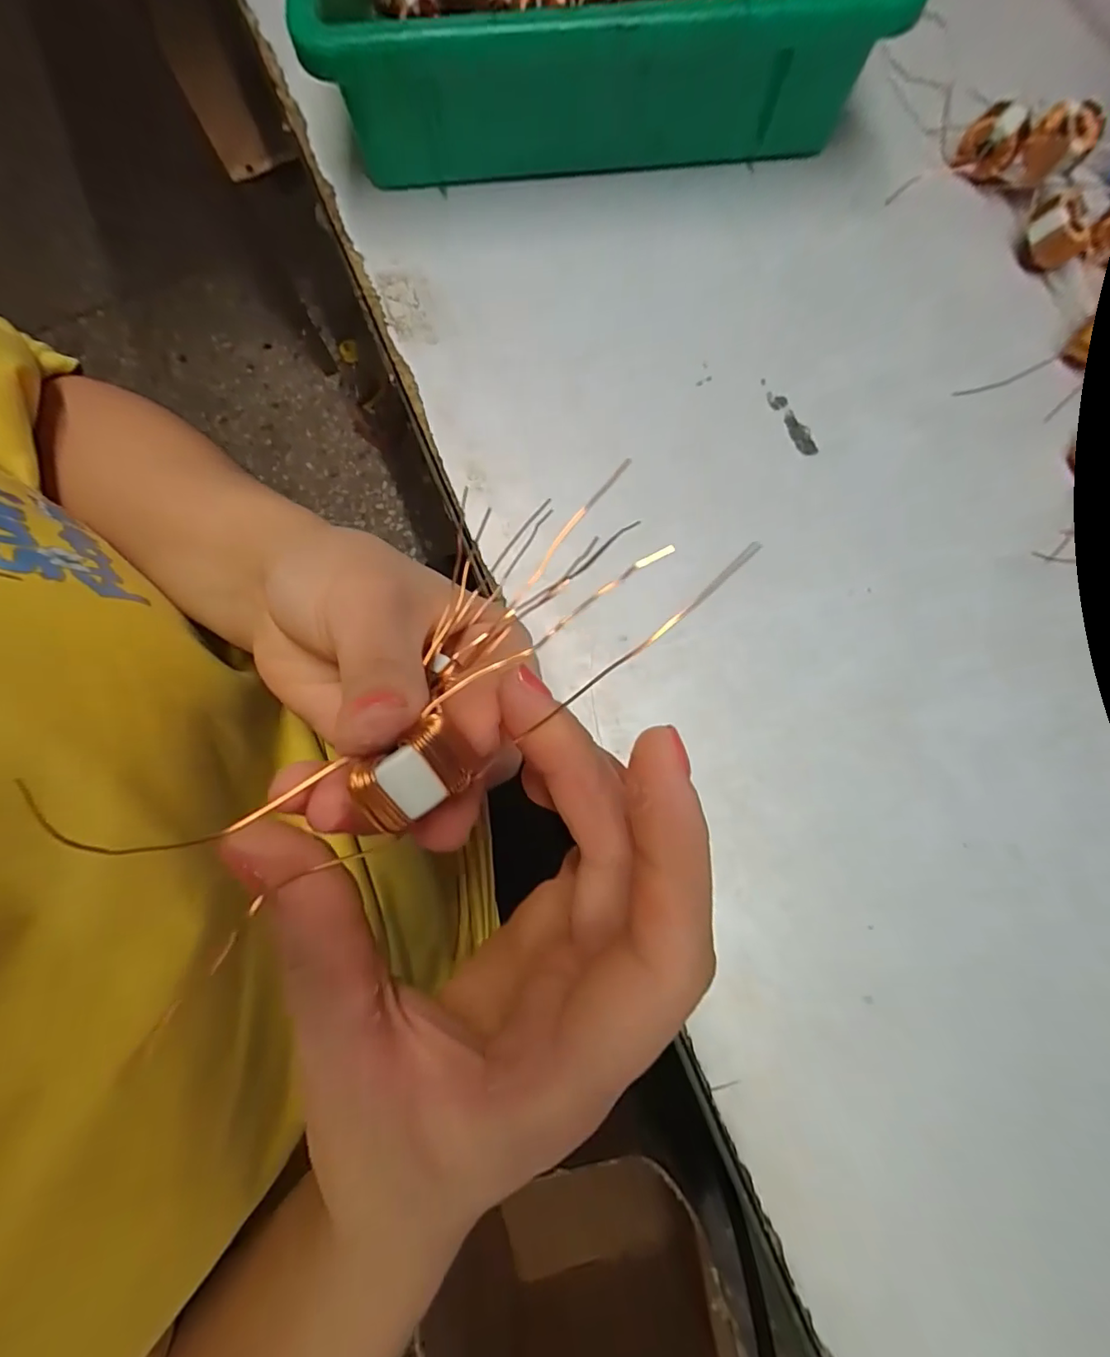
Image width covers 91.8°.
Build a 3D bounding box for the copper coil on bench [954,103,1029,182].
[{"bbox_3d":[0.196,-0.241,0.243,0.022,0.023,0.014,22,80,5],"label":"copper coil on bench"}]

